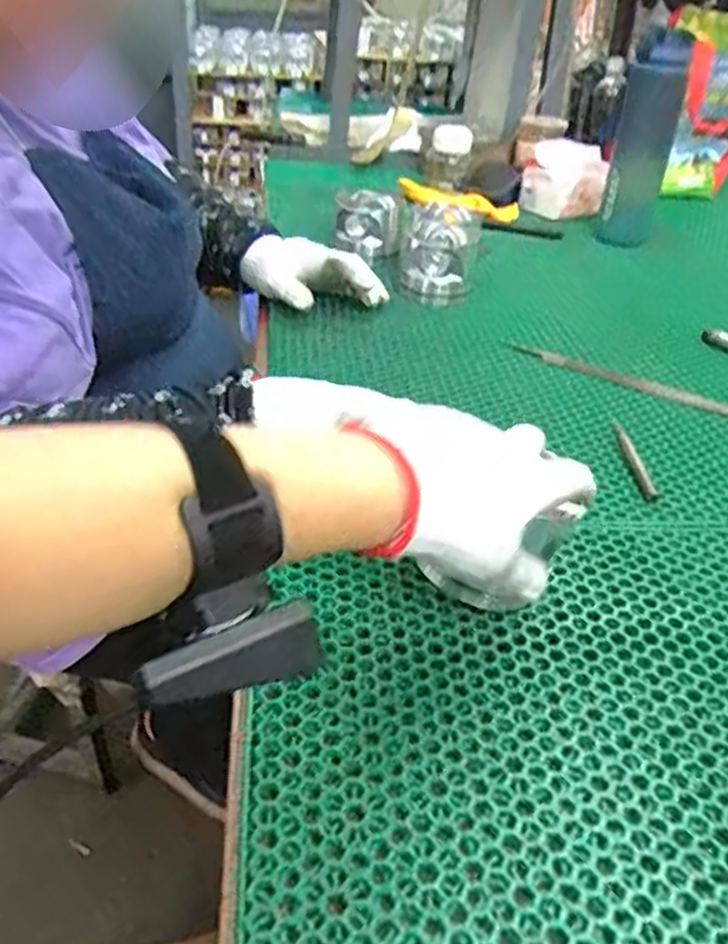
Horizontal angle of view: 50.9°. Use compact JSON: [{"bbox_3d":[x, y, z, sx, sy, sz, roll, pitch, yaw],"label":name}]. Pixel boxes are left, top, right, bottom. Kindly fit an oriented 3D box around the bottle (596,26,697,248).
[{"bbox_3d":[0.390,-0.461,1.069,0.080,0.258,0.063,7,35,4],"label":"bottle"}]

